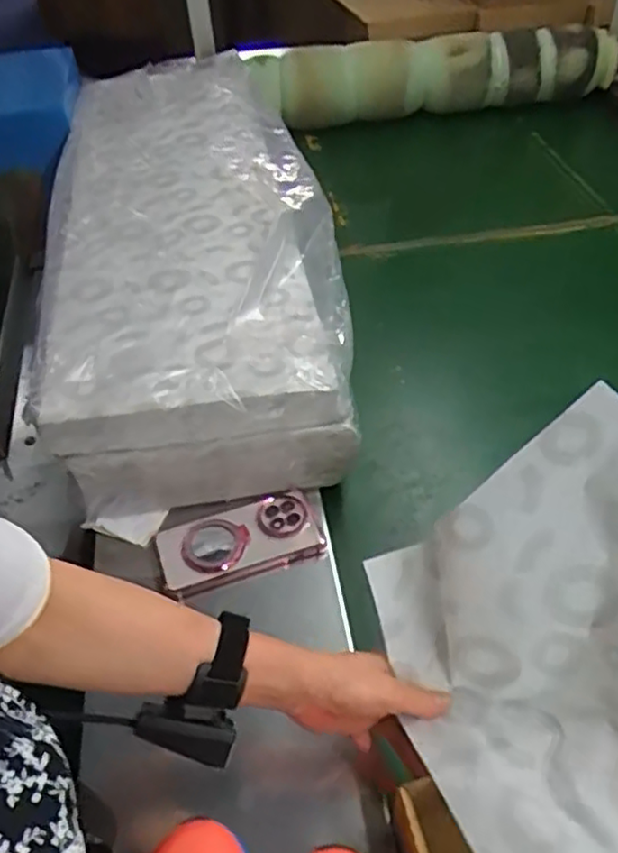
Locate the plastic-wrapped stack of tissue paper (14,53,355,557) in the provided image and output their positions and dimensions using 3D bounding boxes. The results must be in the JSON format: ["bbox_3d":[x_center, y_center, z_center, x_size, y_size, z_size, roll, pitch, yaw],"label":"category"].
[{"bbox_3d":[-0.162,-0.281,0.904,0.330,0.123,0.834,-9,52,-9],"label":"plastic-wrapped stack of tissue paper"}]

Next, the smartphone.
[{"bbox_3d":[-0.067,0.116,0.662,0.158,0.016,0.071,-14,70,-14],"label":"smartphone"}]

